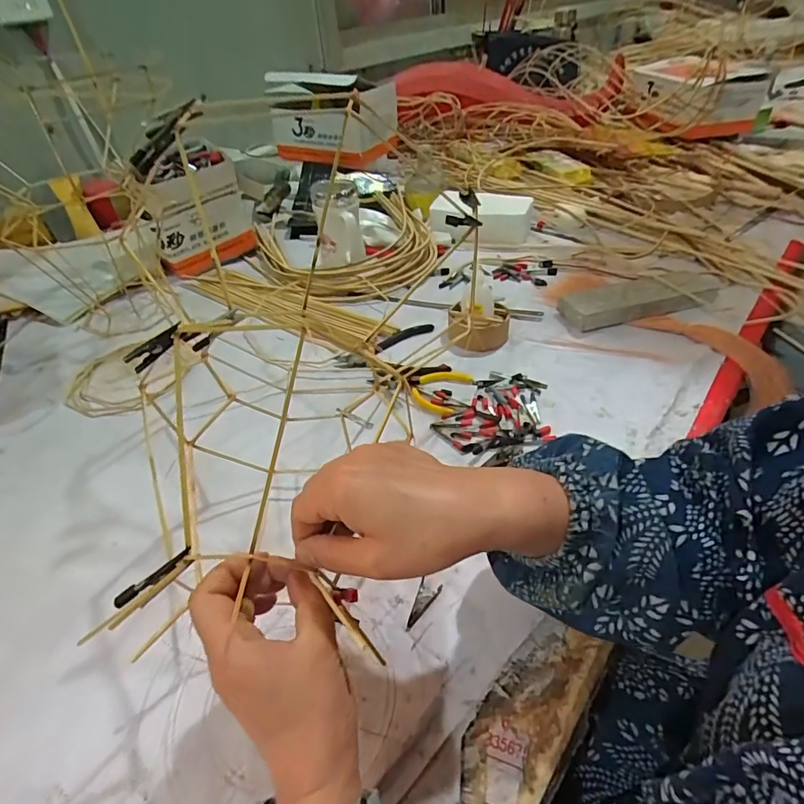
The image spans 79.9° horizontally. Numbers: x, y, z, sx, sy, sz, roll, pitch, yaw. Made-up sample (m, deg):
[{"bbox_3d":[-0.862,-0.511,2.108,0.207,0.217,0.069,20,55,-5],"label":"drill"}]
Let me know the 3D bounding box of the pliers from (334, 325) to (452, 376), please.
[{"bbox_3d":[-0.016,-0.065,0.638,0.141,0.011,0.106,-10,41,-7],"label":"pliers"}]

